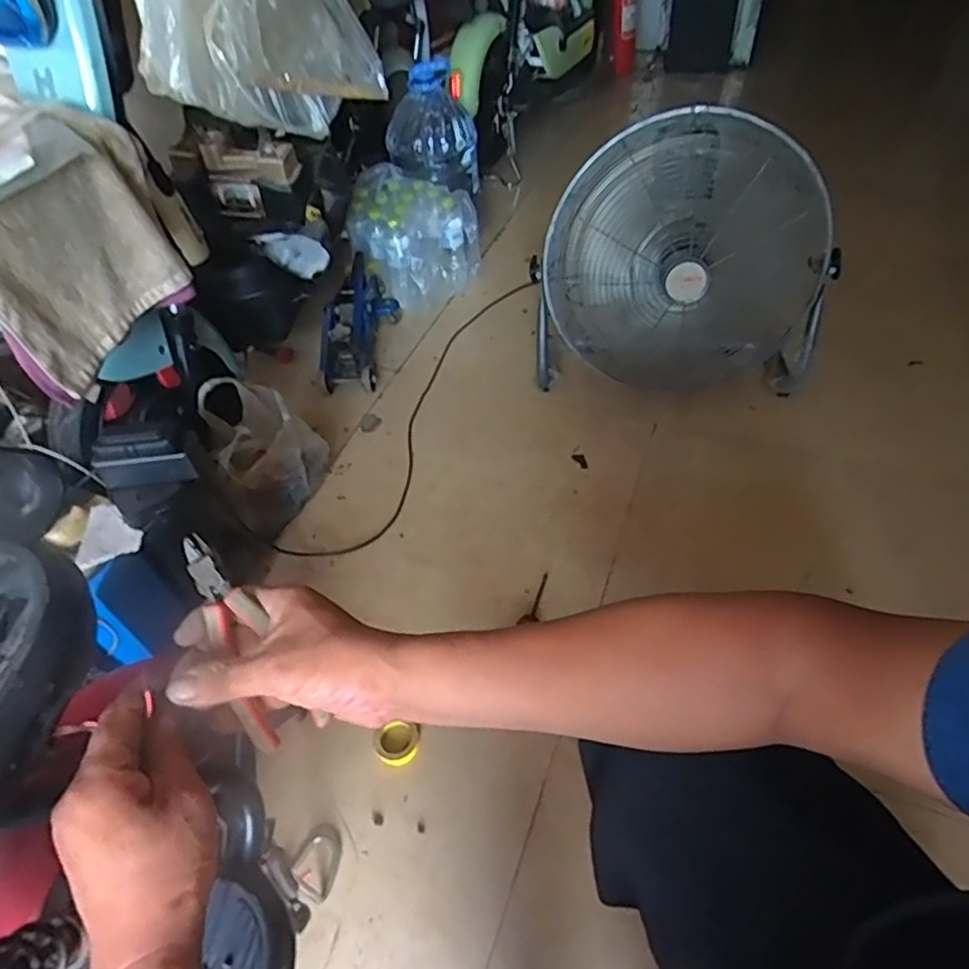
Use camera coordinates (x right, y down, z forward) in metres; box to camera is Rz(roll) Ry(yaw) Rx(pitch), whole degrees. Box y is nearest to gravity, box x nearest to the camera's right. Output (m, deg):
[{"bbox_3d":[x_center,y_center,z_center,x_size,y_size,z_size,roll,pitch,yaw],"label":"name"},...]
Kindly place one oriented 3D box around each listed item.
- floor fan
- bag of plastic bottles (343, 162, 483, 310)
[{"bbox_3d":[0.377,-0.413,1.208,0.538,0.492,0.195,9,51,13],"label":"floor fan"},{"bbox_3d":[-0.195,-0.641,1.646,0.264,0.259,0.278,-33,54,-22],"label":"bag of plastic bottles"}]

